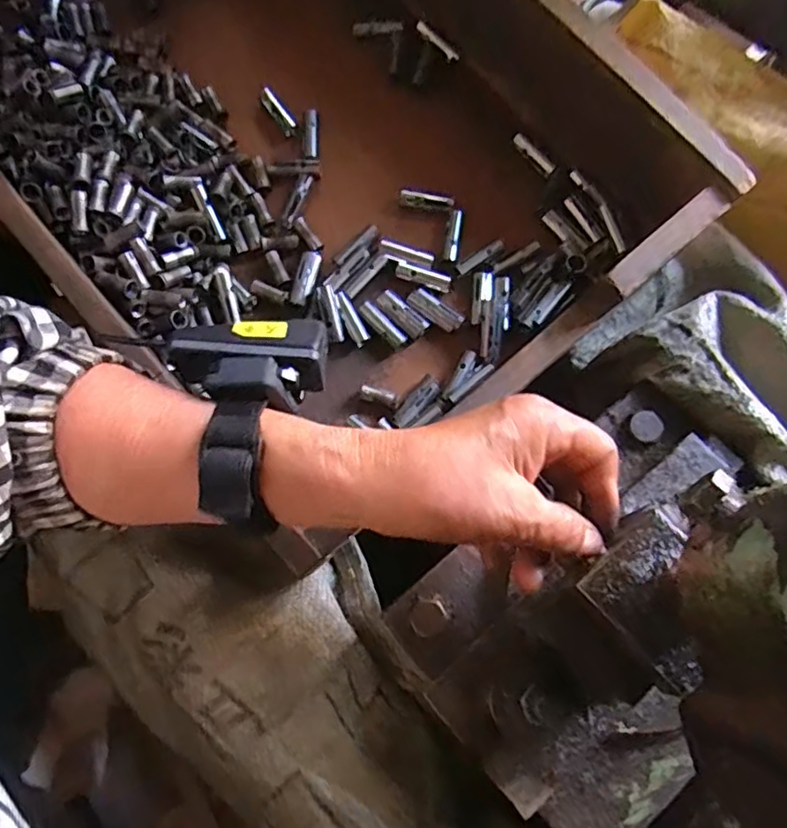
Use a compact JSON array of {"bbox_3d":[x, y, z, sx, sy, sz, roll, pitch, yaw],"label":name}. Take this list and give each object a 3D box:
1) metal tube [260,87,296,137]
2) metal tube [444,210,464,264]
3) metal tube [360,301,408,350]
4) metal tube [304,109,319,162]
[{"bbox_3d":[-0.081,-0.215,0.436,0.011,0.010,0.033,-42,109,-13],"label":"metal tube"},{"bbox_3d":[0.040,-0.120,0.414,0.010,0.009,0.036,6,71,3],"label":"metal tube"},{"bbox_3d":[-0.008,-0.058,0.403,0.011,0.008,0.036,-43,75,-13],"label":"metal tube"},{"bbox_3d":[-0.057,-0.192,0.427,0.011,0.009,0.037,-1,85,0],"label":"metal tube"}]

